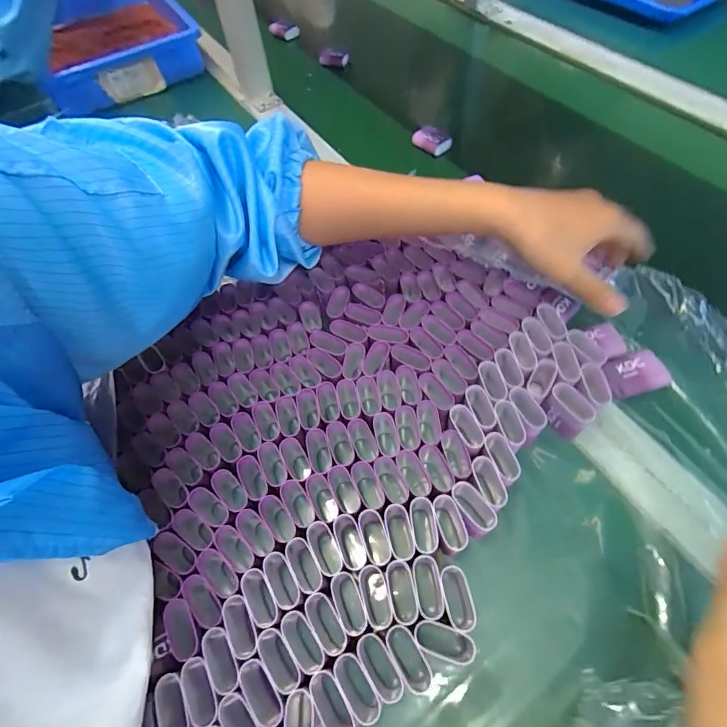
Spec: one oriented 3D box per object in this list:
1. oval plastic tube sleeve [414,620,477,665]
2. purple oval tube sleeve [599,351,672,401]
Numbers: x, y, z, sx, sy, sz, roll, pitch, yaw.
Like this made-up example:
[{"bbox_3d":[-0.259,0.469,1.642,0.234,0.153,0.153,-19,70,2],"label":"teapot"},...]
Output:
[{"bbox_3d":[0.048,0.168,0.252,0.035,0.036,0.015,15,62,11],"label":"oval plastic tube sleeve"},{"bbox_3d":[0.231,0.008,0.350,0.046,0.016,0.034,-11,61,-3],"label":"purple oval tube sleeve"}]

